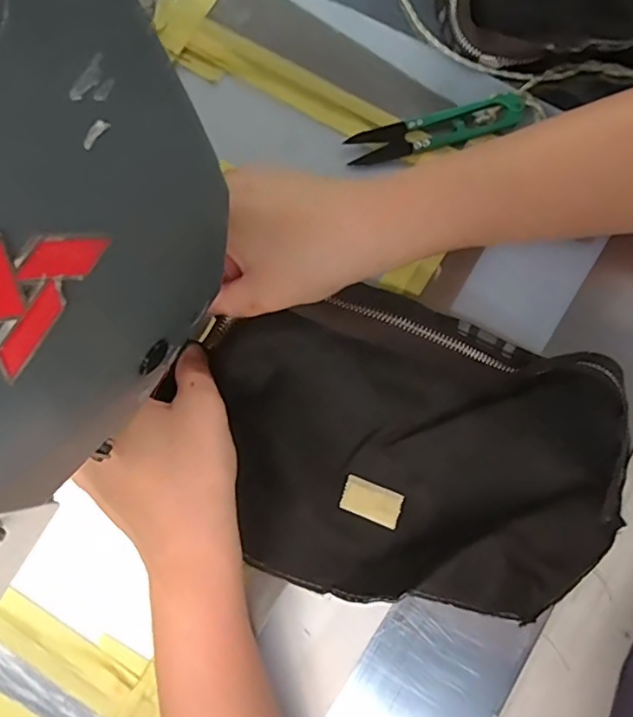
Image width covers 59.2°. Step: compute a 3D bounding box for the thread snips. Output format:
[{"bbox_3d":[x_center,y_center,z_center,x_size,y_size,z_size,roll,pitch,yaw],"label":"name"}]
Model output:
[{"bbox_3d":[0.072,-0.139,0.335,0.103,0.015,0.023,-11,79,0],"label":"thread snips"}]

